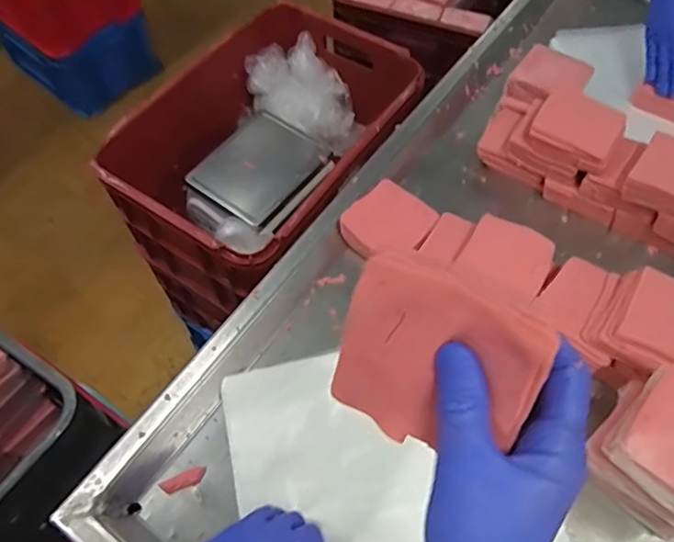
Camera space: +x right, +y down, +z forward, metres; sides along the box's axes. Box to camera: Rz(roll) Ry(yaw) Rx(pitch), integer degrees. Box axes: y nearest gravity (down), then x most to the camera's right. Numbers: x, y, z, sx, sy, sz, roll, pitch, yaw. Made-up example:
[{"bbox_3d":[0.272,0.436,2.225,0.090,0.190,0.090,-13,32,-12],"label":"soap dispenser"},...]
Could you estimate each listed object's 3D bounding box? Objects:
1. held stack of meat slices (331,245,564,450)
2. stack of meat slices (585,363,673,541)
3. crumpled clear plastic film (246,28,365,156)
[{"bbox_3d":[0.044,0.046,0.261,0.089,0.091,0.018,26,29,16],"label":"held stack of meat slices"},{"bbox_3d":[0.275,0.159,0.489,0.101,0.127,0.094,36,67,20],"label":"stack of meat slices"},{"bbox_3d":[-0.065,-0.340,1.095,0.172,0.105,0.205,-23,62,-11],"label":"crumpled clear plastic film"}]

